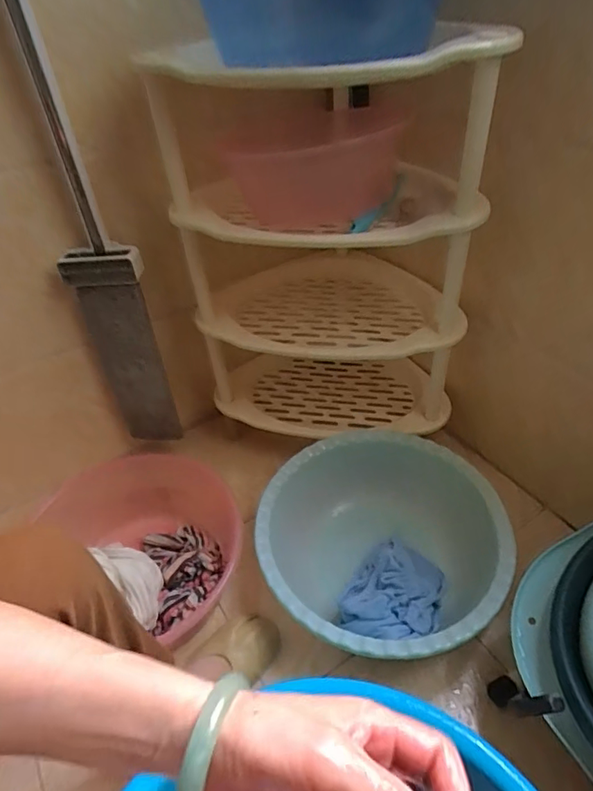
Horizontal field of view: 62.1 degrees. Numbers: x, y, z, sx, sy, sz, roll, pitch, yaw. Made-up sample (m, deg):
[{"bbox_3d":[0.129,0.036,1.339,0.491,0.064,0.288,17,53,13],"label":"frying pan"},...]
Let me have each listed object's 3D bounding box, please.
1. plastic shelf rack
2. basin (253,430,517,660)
[{"bbox_3d":[0.029,-0.222,0.855,0.424,0.621,0.346,-11,41,-7],"label":"plastic shelf rack"},{"bbox_3d":[0.135,0.228,0.798,0.372,0.131,0.359,-3,41,2],"label":"basin"}]

